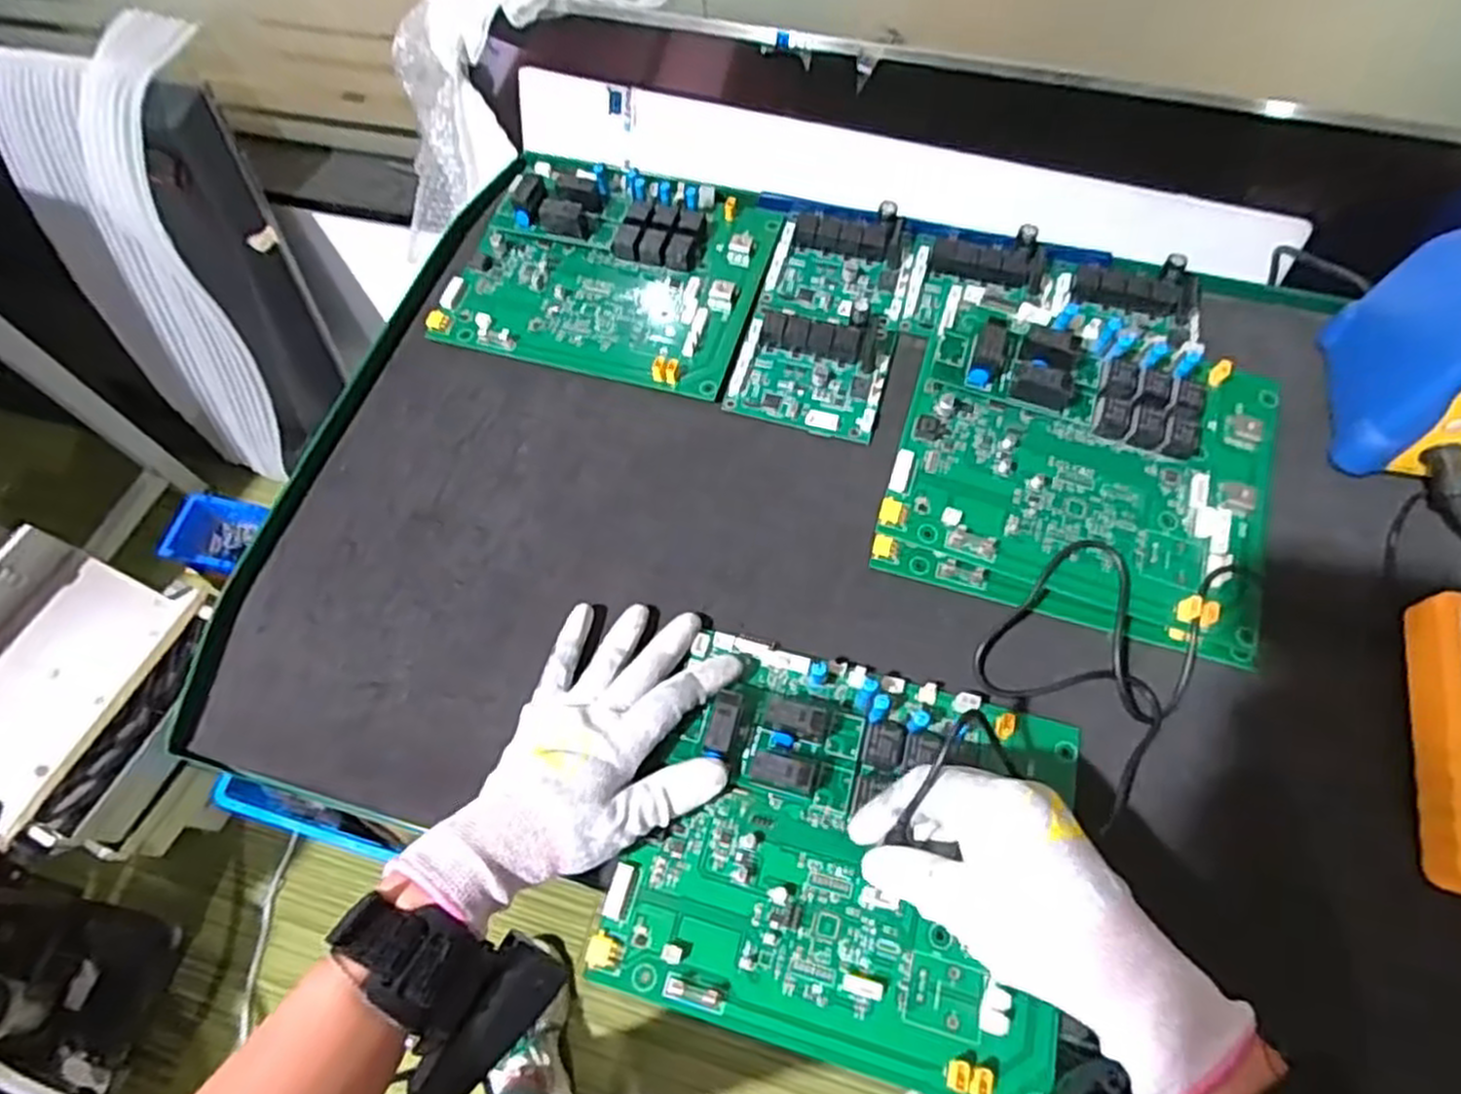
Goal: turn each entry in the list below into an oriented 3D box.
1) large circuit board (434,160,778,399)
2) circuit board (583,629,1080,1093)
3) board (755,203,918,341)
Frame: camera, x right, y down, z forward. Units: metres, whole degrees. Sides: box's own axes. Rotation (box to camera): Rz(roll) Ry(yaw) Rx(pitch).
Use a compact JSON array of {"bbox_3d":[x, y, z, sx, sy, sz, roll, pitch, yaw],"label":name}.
[{"bbox_3d":[-0.081,-0.195,0.529,0.199,0.029,0.170,13,65,10],"label":"large circuit board"},{"bbox_3d":[0.056,0.137,0.358,0.196,0.033,0.173,14,65,10],"label":"circuit board"},{"bbox_3d":[0.075,-0.192,0.526,0.094,0.022,0.094,12,65,9],"label":"board"}]

